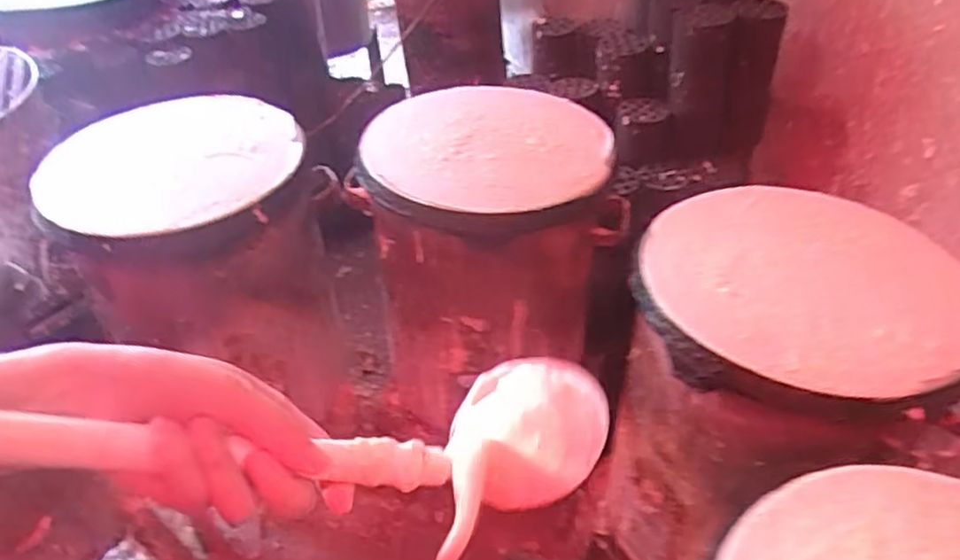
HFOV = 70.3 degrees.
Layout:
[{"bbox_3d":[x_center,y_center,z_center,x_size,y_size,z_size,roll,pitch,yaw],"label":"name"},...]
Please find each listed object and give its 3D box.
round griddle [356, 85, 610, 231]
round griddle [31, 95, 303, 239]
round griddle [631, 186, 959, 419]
[{"bbox_3d":[0.010,-0.214,1.045,0.363,0.049,0.380,1,40,-1],"label":"round griddle"},{"bbox_3d":[-0.450,-0.178,1.005,0.344,0.049,0.344,-6,40,-9],"label":"round griddle"},{"bbox_3d":[0.377,-0.007,0.818,0.354,0.042,0.372,11,41,11],"label":"round griddle"}]

